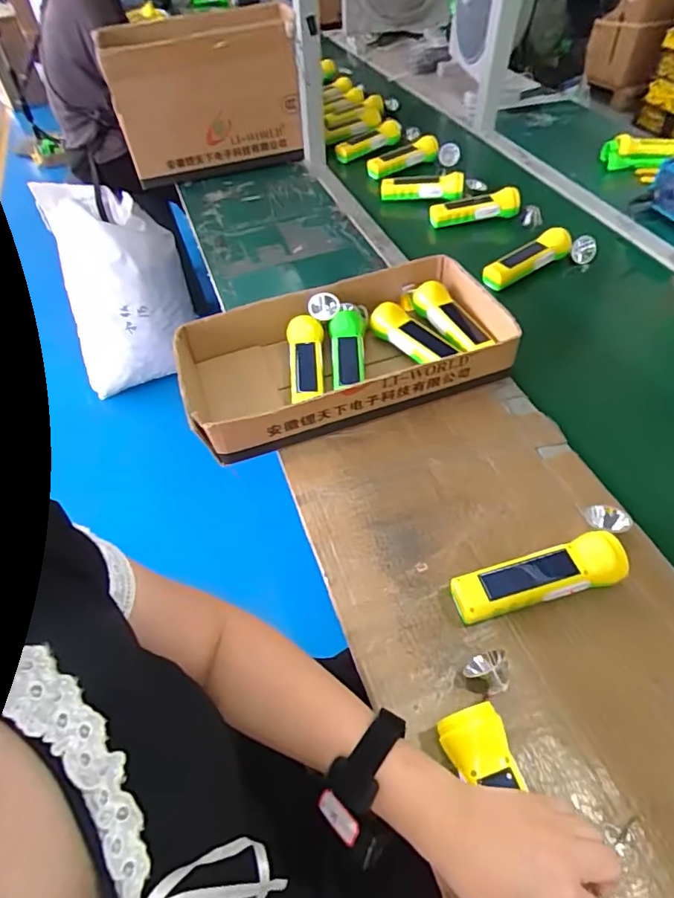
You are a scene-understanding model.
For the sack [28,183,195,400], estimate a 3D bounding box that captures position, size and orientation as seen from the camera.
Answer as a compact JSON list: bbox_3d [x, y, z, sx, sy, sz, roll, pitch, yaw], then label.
[{"bbox_3d":[-0.682,-0.518,1.627,0.375,0.641,0.157,-8,19,10],"label":"sack"}]

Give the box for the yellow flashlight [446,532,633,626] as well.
[{"bbox_3d":[0.197,0.127,0.506,0.170,0.043,0.051,-11,51,-5],"label":"yellow flashlight"}]

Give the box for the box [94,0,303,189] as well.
[{"bbox_3d":[-0.281,-0.758,1.109,0.373,0.257,0.169,-14,51,-7],"label":"box"}]

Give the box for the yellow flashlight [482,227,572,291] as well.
[{"bbox_3d":[0.318,-0.318,0.866,0.170,0.052,0.049,-30,55,-19],"label":"yellow flashlight"}]

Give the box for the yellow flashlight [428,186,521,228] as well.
[{"bbox_3d":[0.262,-0.468,0.986,0.179,0.042,0.055,-14,51,-7],"label":"yellow flashlight"}]

